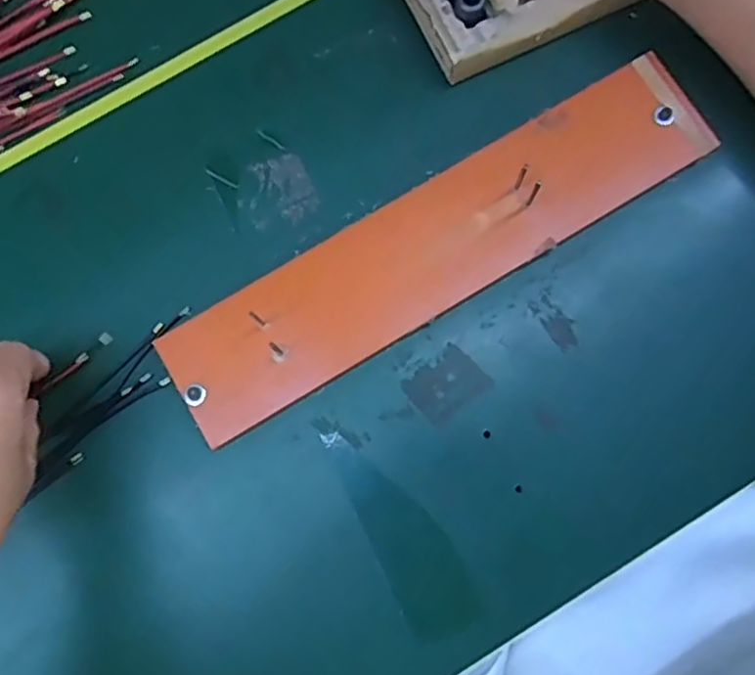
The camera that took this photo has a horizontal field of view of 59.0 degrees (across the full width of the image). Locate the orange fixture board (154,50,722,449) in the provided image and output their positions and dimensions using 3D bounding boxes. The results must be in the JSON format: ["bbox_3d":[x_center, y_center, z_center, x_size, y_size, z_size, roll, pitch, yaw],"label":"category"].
[{"bbox_3d":[0.036,-0.054,0.386,0.335,0.007,0.070,-32,88,-4],"label":"orange fixture board"}]

